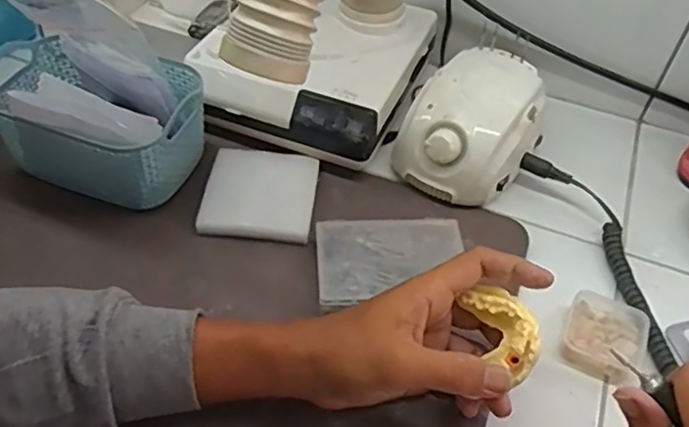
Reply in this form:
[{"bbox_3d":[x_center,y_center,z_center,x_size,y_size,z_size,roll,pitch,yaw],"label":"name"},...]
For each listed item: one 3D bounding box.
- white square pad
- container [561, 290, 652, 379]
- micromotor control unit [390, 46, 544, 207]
[{"bbox_3d":[-0.072,-0.020,0.543,0.090,0.011,0.098,6,48,2],"label":"white square pad"},{"bbox_3d":[0.195,0.088,0.467,0.055,0.018,0.063,27,52,19],"label":"container"},{"bbox_3d":[0.119,-0.082,0.565,0.100,0.073,0.132,34,54,24],"label":"micromotor control unit"}]

